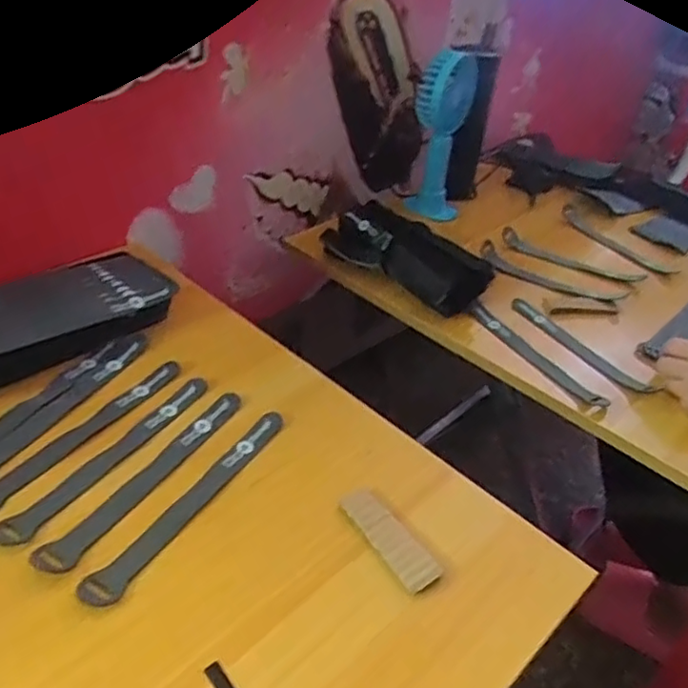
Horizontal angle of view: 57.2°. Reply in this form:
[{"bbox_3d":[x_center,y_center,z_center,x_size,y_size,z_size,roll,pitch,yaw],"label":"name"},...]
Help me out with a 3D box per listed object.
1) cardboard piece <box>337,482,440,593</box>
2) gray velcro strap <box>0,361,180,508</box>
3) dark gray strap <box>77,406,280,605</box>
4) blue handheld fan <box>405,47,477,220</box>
[{"bbox_3d":[0.030,0.129,0.429,0.026,0.006,0.085,-26,47,-22],"label":"cardboard piece"},{"bbox_3d":[-0.201,0.068,0.494,0.025,0.004,0.193,25,42,24],"label":"gray velcro strap"},{"bbox_3d":[-0.105,0.110,0.451,0.022,0.011,0.193,23,41,22],"label":"dark gray strap"},{"bbox_3d":[0.129,-0.273,0.852,0.076,0.217,0.060,6,38,3],"label":"blue handheld fan"}]

